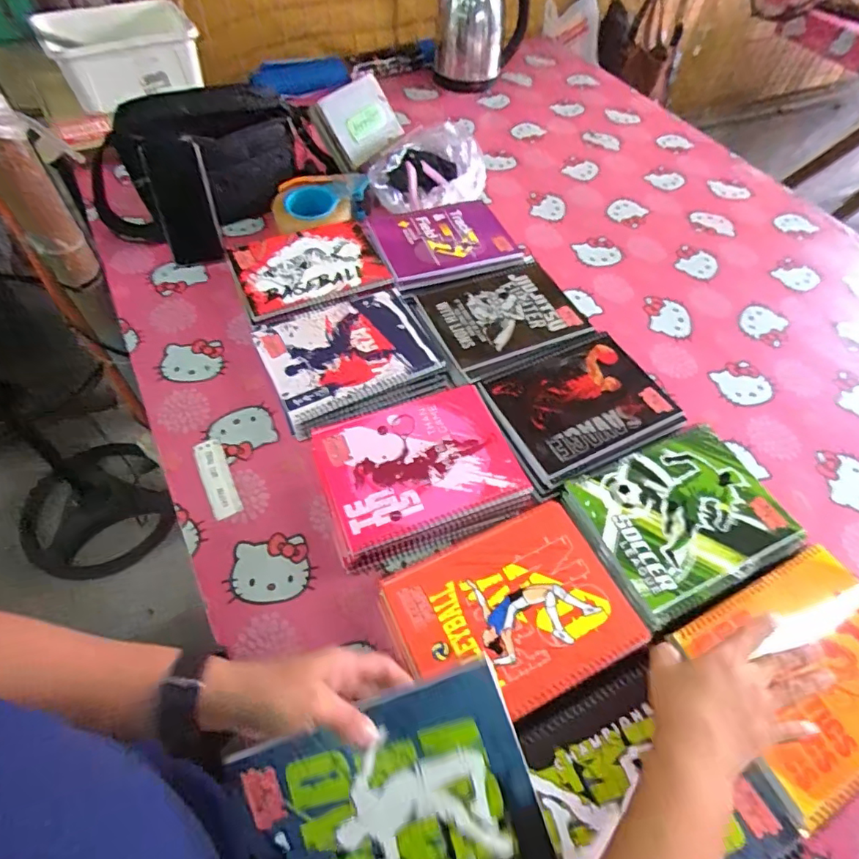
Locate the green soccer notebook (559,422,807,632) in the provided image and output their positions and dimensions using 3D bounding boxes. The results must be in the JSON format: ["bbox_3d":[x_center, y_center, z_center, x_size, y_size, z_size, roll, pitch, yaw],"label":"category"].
[{"bbox_3d":[0.263,0.089,0.523,0.205,0.008,0.162,-20,60,-16],"label":"green soccer notebook"}]

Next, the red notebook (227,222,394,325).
[{"bbox_3d":[-0.168,-0.230,0.708,0.196,0.010,0.160,-19,59,-15],"label":"red notebook"}]

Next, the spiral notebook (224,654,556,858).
[{"bbox_3d":[-0.026,0.272,0.357,0.197,0.020,0.146,-16,77,-9],"label":"spiral notebook"}]

